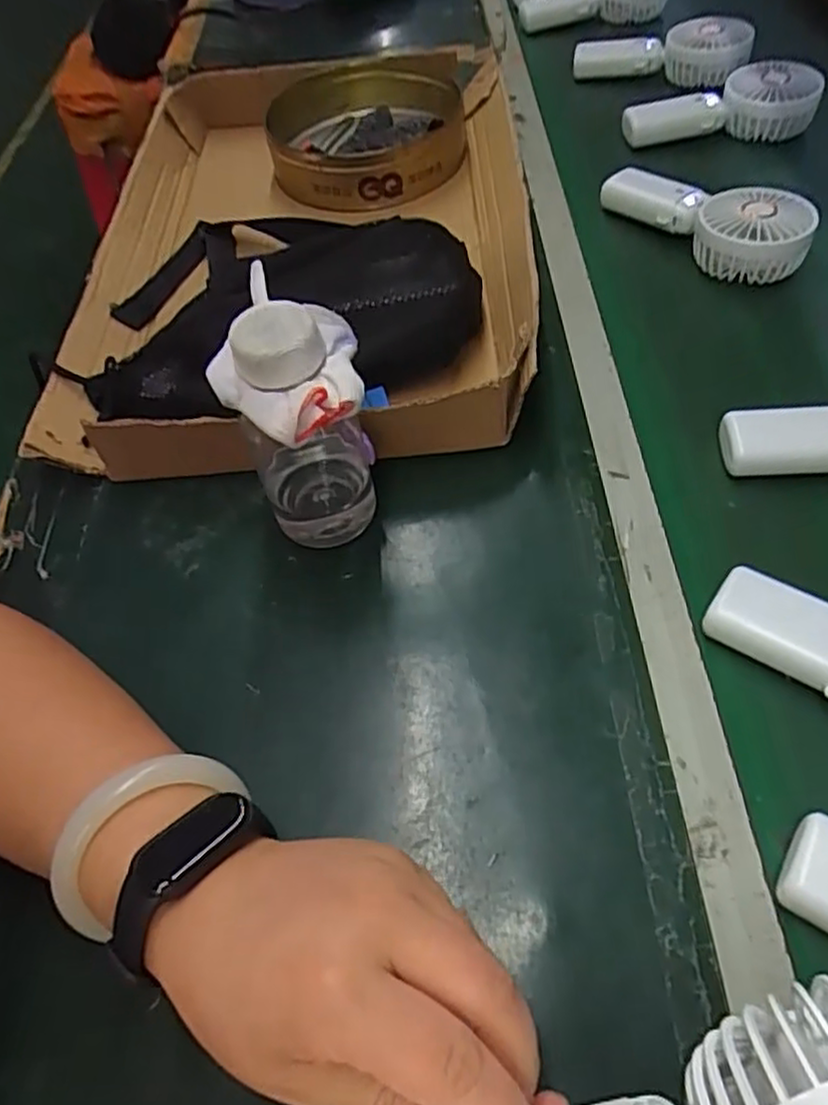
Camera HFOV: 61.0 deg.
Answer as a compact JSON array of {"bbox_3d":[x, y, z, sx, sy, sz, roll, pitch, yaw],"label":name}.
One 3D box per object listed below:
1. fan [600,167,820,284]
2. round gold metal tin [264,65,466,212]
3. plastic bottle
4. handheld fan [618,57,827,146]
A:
[{"bbox_3d":[0.240,-0.282,0.607,0.186,0.060,0.087,25,61,15],"label":"fan"},{"bbox_3d":[-0.048,-0.413,0.695,0.185,0.064,0.198,0,57,0],"label":"round gold metal tin"},{"bbox_3d":[-0.063,-0.065,0.395,0.072,0.149,0.076,-11,58,-6],"label":"plastic bottle"},{"bbox_3d":[0.312,-0.458,0.716,0.191,0.045,0.080,-11,58,-6],"label":"handheld fan"}]

